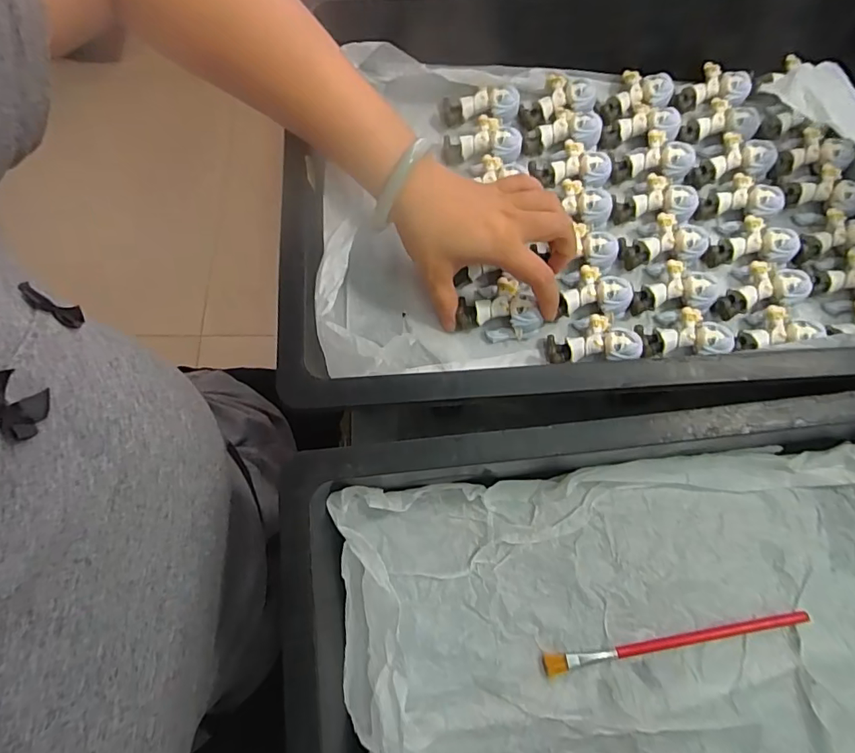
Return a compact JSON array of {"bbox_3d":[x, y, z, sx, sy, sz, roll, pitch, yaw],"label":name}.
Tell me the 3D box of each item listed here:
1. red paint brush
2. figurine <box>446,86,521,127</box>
[{"bbox_3d":[0.153,0.165,0.297,0.164,0.005,0.011,-9,78,-1],"label":"red paint brush"},{"bbox_3d":[0.044,-0.222,0.400,0.061,0.019,0.024,-2,77,15],"label":"figurine"}]

